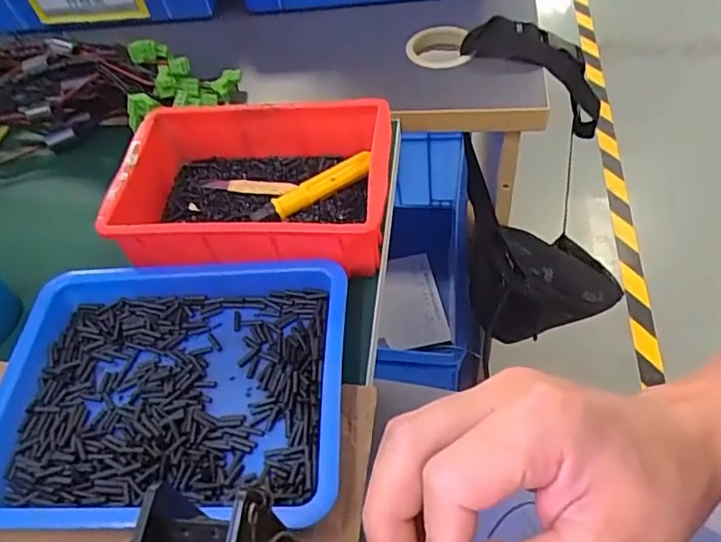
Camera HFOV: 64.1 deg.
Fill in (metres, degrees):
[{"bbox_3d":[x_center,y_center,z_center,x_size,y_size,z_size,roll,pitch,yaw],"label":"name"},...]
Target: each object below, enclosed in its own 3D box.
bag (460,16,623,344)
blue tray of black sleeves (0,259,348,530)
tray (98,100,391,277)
[{"bbox_3d":[0.200,-0.088,0.649,0.192,0.375,0.090,-16,26,-7],"label":"bag"},{"bbox_3d":[-0.121,0.068,0.357,0.222,0.028,0.167,-4,52,6],"label":"blue tray of black sleeves"},{"bbox_3d":[-0.080,-0.064,0.436,0.193,0.055,0.132,0,54,7],"label":"tray"}]

